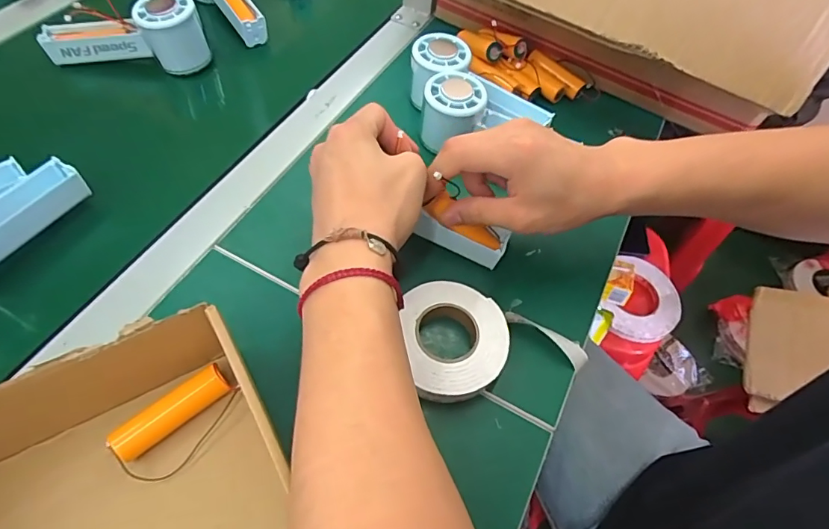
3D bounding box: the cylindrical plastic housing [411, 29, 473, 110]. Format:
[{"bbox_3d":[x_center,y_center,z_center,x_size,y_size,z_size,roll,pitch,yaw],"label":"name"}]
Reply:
[{"bbox_3d":[0.026,-0.190,0.483,0.054,0.059,0.052,4,58,-6],"label":"cylindrical plastic housing"}]

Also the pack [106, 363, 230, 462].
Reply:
[{"bbox_3d":[-0.155,0.094,0.307,0.072,0.020,0.019,-34,69,-25],"label":"pack"}]

